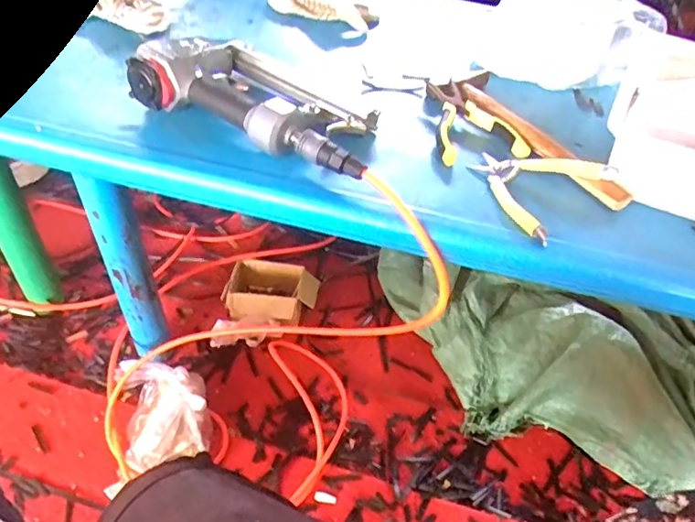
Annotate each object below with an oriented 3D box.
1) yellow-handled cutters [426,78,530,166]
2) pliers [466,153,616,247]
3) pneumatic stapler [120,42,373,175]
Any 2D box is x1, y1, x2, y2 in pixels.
[{"bbox_3d":[0.150,-0.167,0.663,0.098,0.018,0.156,0,48,-5],"label":"yellow-handled cutters"},{"bbox_3d":[0.184,-0.084,0.575,0.125,0.034,0.119,-35,59,-30],"label":"pliers"},{"bbox_3d":[-0.084,-0.179,0.619,0.282,0.063,0.141,25,51,17],"label":"pneumatic stapler"}]

